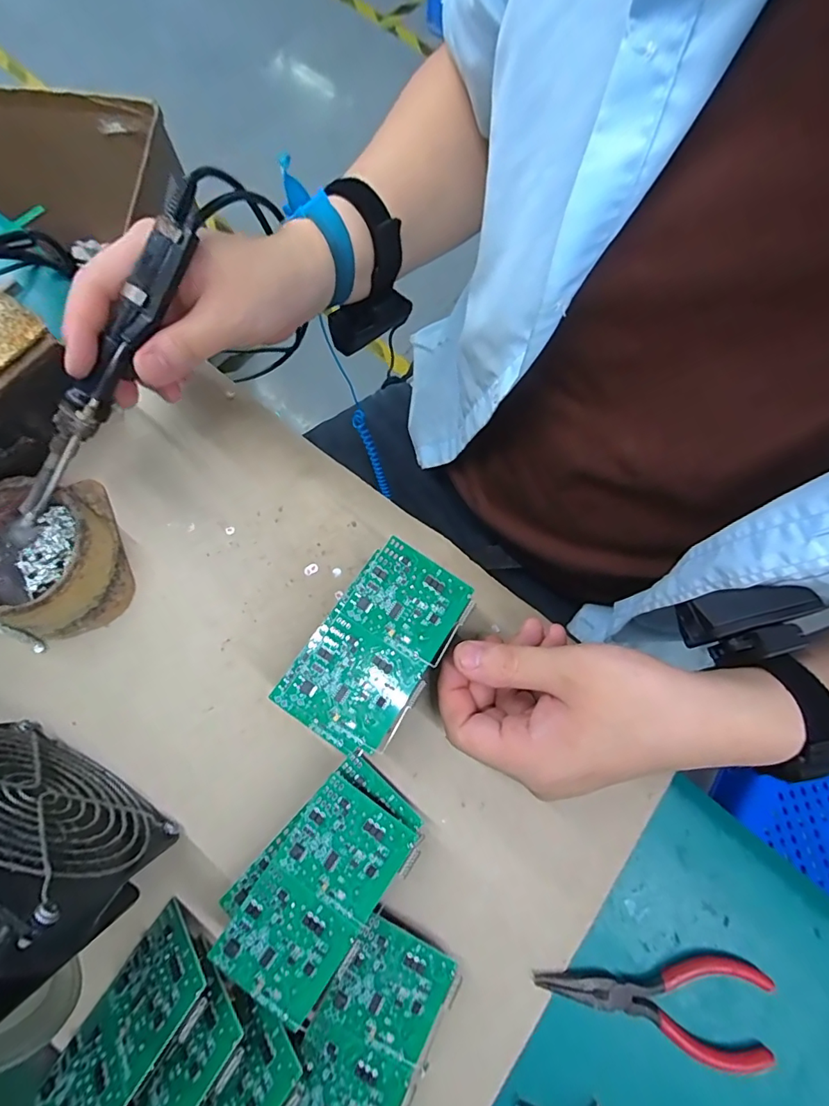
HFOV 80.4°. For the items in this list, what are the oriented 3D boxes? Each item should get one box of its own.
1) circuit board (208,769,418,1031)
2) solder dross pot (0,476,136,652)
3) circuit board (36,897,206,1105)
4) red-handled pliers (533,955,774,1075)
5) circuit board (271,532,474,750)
[{"bbox_3d":[-0.049,0.172,0.249,0.056,0.007,0.101,36,77,6],"label":"circuit board"},{"bbox_3d":[-0.233,0.005,0.297,0.093,0.044,0.099,-25,79,-7],"label":"solder dross pot"},{"bbox_3d":[-0.144,0.235,0.239,0.057,0.004,0.099,19,68,47],"label":"circuit board"},{"bbox_3d":[0.131,0.248,0.269,0.129,0.014,0.048,5,77,0],"label":"red-handled pliers"},{"bbox_3d":[-0.021,0.051,0.270,0.065,0.018,0.110,33,79,6],"label":"circuit board"}]

